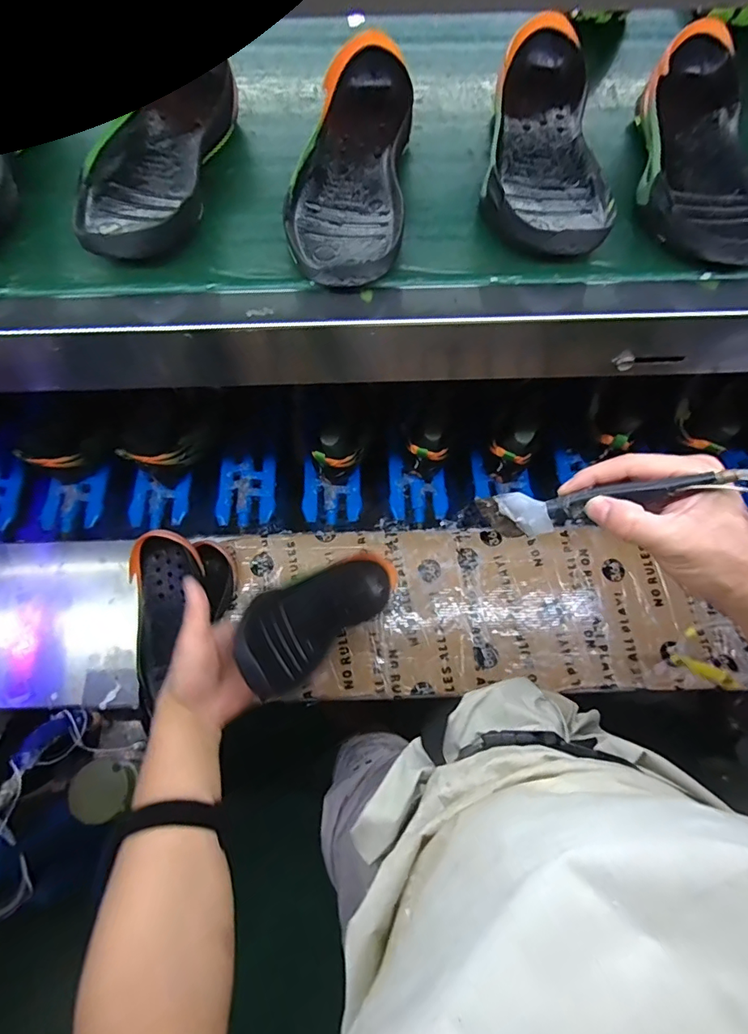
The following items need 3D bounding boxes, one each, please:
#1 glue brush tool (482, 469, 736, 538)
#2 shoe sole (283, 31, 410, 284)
[{"bbox_3d":[0.151,-0.011,0.335,0.156,0.022,0.027,-12,67,33],"label":"glue brush tool"},{"bbox_3d":[-0.020,-0.305,0.426,0.098,0.038,0.273,4,71,1],"label":"shoe sole"}]

